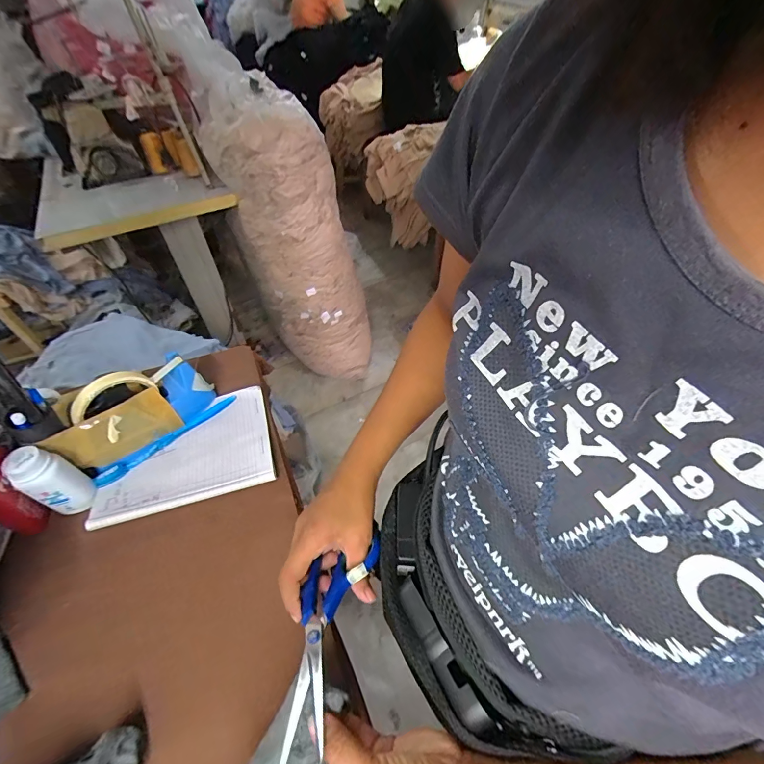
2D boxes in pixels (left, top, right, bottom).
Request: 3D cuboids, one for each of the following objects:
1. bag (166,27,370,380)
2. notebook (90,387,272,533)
[{"bbox_3d":[-0.281,-0.463,1.405,0.397,0.967,0.341,6,51,6],"label":"bag"},{"bbox_3d":[-0.247,0.087,0.493,0.201,0.013,0.144,-15,52,-11],"label":"notebook"}]

